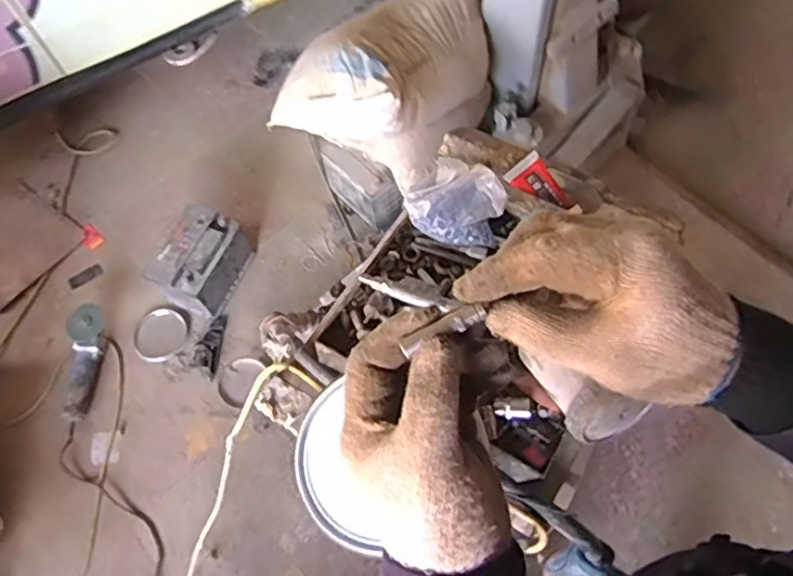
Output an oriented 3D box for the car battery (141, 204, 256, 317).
[{"bbox_3d":[-0.525,-0.068,1.726,0.163,0.199,0.243,24,68,14],"label":"car battery"}]

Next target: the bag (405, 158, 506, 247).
[{"bbox_3d":[0.072,-0.107,0.795,0.123,0.070,0.079,25,68,14],"label":"bag"}]

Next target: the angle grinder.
[{"bbox_3d":[-0.829,0.195,1.675,0.089,0.084,0.302,-5,64,1],"label":"angle grinder"}]

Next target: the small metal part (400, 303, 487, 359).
[{"bbox_3d":[0.026,0.021,0.345,0.046,0.009,0.012,-24,66,-2],"label":"small metal part"}]

